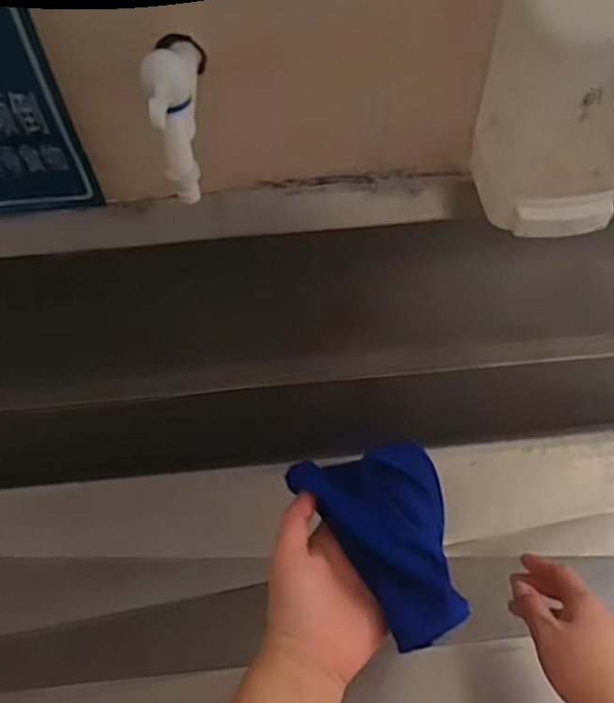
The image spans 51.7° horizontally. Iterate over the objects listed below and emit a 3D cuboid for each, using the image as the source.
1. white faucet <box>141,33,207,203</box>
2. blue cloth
[{"bbox_3d":[-0.088,-0.178,0.441,0.026,0.093,0.125,-4,56,-2],"label":"white faucet"},{"bbox_3d":[0.069,0.124,0.459,0.102,0.022,0.143,-26,74,-33],"label":"blue cloth"}]

